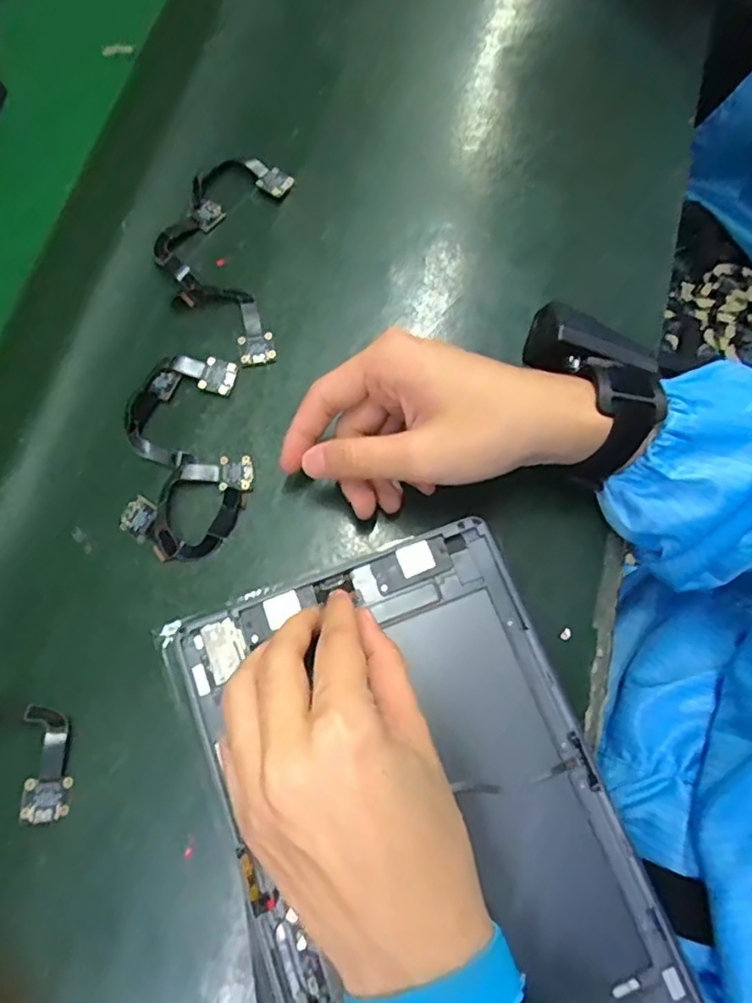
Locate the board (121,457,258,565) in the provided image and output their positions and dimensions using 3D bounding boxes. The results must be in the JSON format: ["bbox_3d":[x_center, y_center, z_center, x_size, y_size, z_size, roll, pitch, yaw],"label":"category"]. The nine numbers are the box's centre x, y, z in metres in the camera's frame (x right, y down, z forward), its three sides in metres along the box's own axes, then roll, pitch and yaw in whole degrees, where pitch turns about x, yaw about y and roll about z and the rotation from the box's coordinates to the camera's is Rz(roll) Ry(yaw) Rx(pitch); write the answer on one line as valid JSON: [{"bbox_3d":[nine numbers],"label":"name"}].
[{"bbox_3d":[-0.100,0.002,0.334,0.076,0.009,0.047,-36,77,-12],"label":"board"}]

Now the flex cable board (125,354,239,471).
[{"bbox_3d":[-0.119,-0.057,0.354,0.051,0.008,0.071,21,73,5],"label":"flex cable board"}]

